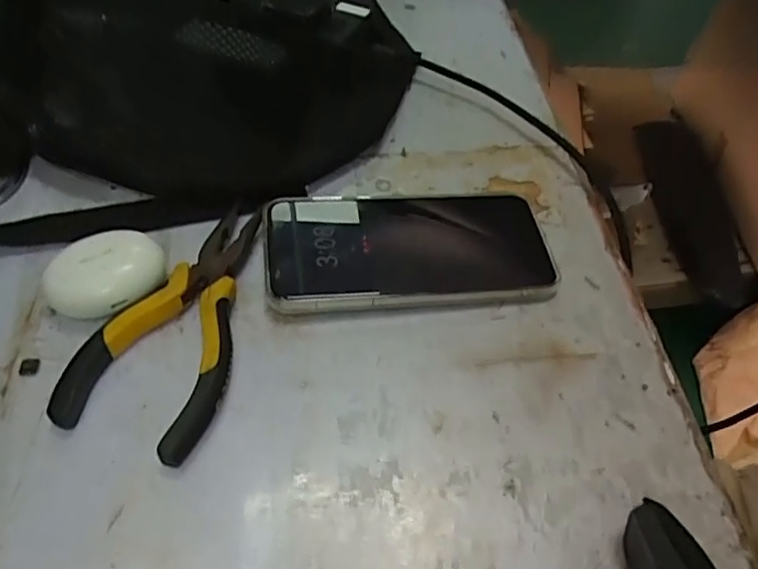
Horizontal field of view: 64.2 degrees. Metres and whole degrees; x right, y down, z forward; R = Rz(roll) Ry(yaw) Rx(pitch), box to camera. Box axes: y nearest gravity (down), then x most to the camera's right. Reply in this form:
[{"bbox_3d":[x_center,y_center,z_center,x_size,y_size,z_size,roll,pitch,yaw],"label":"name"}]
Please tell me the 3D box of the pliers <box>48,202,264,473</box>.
[{"bbox_3d":[-0.095,0.015,0.311,0.069,0.017,0.145,18,52,9],"label":"pliers"}]

